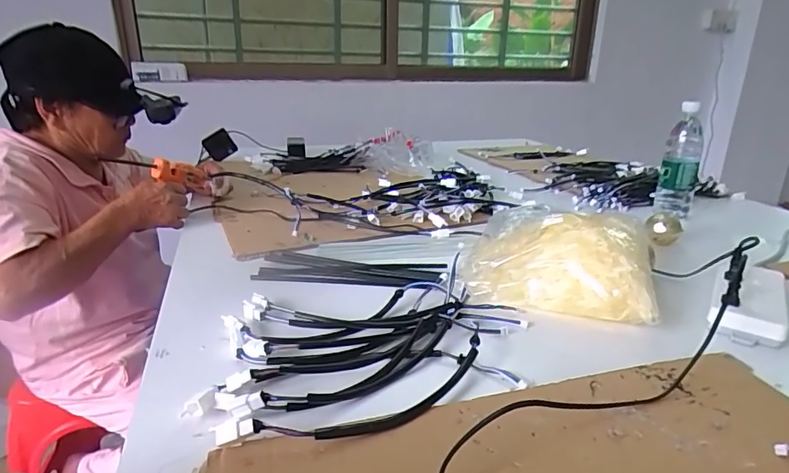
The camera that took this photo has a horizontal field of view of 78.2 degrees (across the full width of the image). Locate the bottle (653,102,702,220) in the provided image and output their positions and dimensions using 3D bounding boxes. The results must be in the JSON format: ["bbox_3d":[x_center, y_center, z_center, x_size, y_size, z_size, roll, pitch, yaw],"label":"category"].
[{"bbox_3d":[0.559,-0.151,0.945,0.064,0.207,0.057,11,23,29],"label":"bottle"}]

